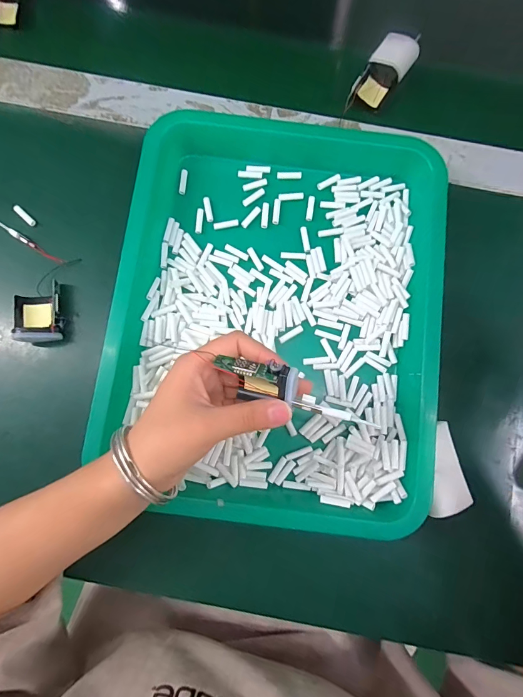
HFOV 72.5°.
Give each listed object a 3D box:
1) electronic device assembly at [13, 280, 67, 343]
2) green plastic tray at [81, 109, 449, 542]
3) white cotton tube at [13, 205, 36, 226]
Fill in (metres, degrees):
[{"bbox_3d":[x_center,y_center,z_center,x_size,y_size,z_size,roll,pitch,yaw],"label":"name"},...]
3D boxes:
[{"bbox_3d":[-0.188,-0.029,0.302,0.035,0.023,0.051,-8,81,-2],"label":"electronic device assembly"},{"bbox_3d":[0.015,-0.039,0.298,0.254,0.033,0.343,7,79,0],"label":"green plastic tray"},{"bbox_3d":[-0.216,-0.121,0.324,0.007,0.005,0.023,-45,95,-8],"label":"white cotton tube"}]

